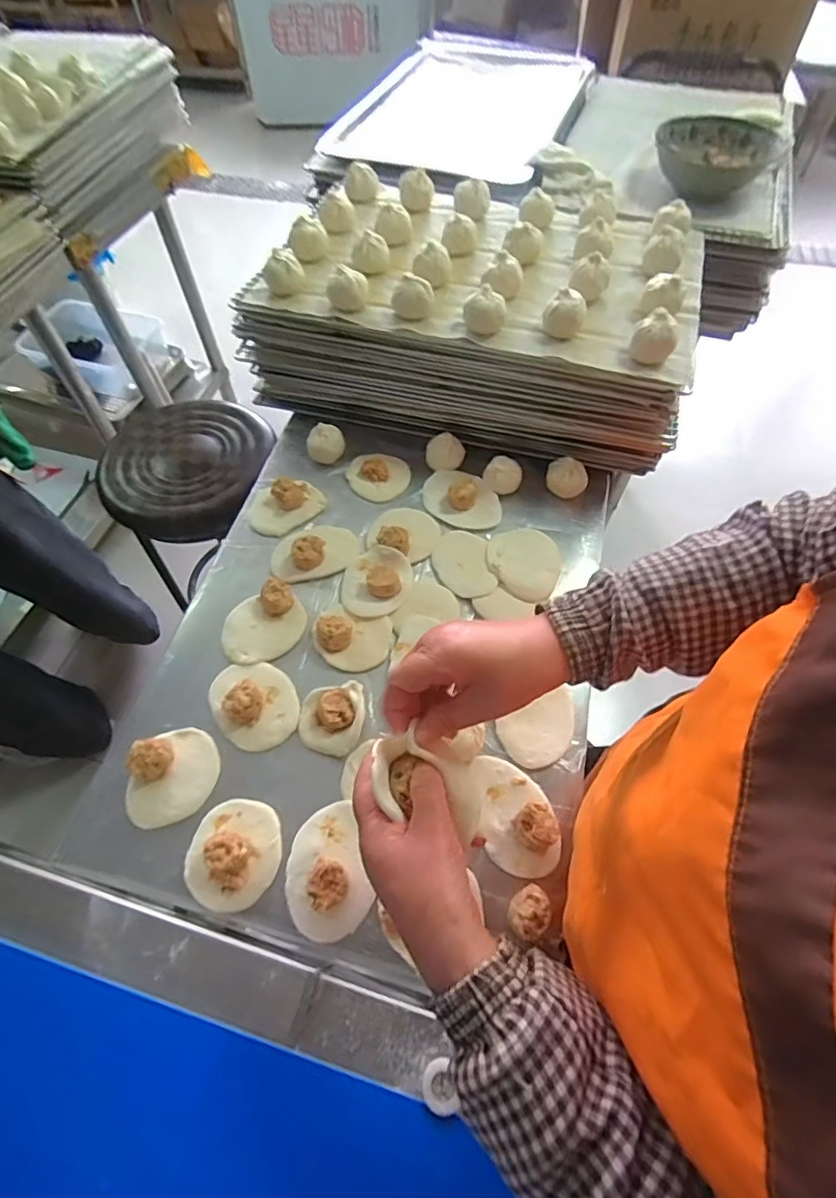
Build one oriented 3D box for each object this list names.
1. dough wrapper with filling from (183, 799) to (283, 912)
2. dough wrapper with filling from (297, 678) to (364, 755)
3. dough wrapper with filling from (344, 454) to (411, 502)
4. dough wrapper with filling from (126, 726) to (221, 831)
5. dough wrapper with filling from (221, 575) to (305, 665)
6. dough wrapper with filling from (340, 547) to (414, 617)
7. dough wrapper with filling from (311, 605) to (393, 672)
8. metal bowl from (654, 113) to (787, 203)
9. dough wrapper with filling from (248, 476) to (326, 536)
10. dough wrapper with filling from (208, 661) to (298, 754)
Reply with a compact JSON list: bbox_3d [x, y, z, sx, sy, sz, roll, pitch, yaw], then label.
[{"bbox_3d":[-0.175,0.234,0.500,0.086,0.032,0.092,0,59,0],"label":"dough wrapper with filling"},{"bbox_3d":[-0.092,0.126,0.565,0.070,0.033,0.068,0,59,0],"label":"dough wrapper with filling"},{"bbox_3d":[-0.055,-0.174,0.758,0.085,0.024,0.073,-5,59,-3],"label":"dough wrapper with filling"},{"bbox_3d":[-0.247,0.173,0.537,0.079,0.029,0.095,2,59,1],"label":"dough wrapper with filling"},{"bbox_3d":[-0.183,0.025,0.626,0.098,0.029,0.084,-32,64,-18],"label":"dough wrapper with filling"},{"bbox_3d":[-0.051,-0.025,0.654,0.085,0.031,0.092,0,59,0],"label":"dough wrapper with filling"},{"bbox_3d":[-0.076,0.040,0.618,0.087,0.028,0.073,15,60,9],"label":"dough wrapper with filling"},{"bbox_3d":[0.501,-0.739,0.902,0.205,0.064,0.167,15,60,9],"label":"metal bowl"},{"bbox_3d":[-0.178,-0.130,0.717,0.099,0.031,0.075,-16,60,-10],"label":"dough wrapper with filling"},{"bbox_3d":[-0.178,0.109,0.577,0.082,0.029,0.101,-32,64,-18],"label":"dough wrapper with filling"}]

